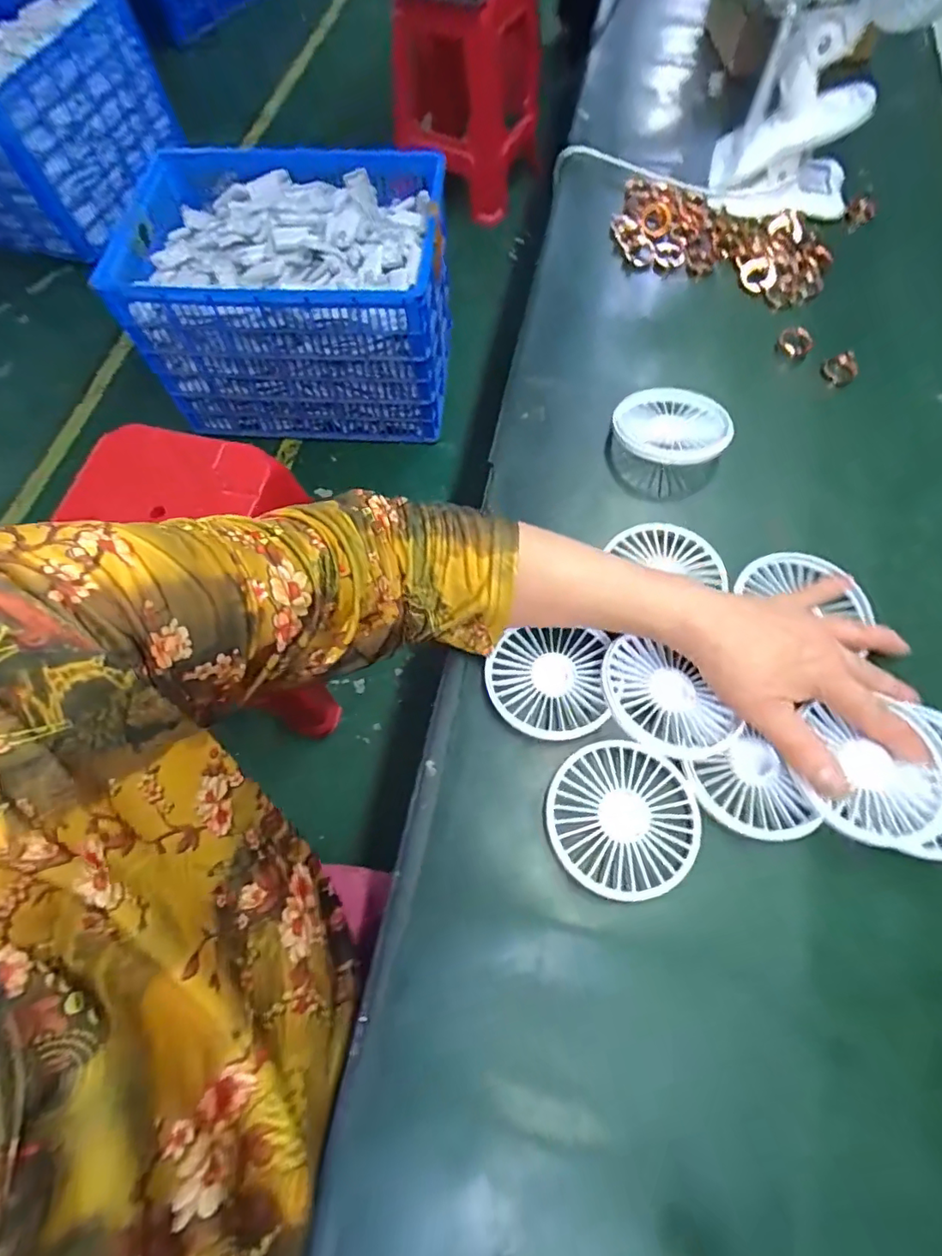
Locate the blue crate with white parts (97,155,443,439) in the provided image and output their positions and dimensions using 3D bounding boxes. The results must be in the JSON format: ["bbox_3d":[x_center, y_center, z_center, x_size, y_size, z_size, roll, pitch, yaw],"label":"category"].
[{"bbox_3d":[-0.393,-0.777,1.278,0.650,0.401,0.503,0,66,2],"label":"blue crate with white parts"}]

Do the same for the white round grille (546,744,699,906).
[{"bbox_3d":[0.090,0.112,0.320,0.085,0.009,0.085,-1,67,3],"label":"white round grille"}]

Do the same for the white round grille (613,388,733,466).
[{"bbox_3d":[0.158,-0.161,0.430,0.088,0.017,0.088,-3,53,5],"label":"white round grille"}]

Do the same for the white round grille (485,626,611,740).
[{"bbox_3d":[0.050,0.035,0.354,0.077,0.011,0.073,-1,67,3],"label":"white round grille"}]

